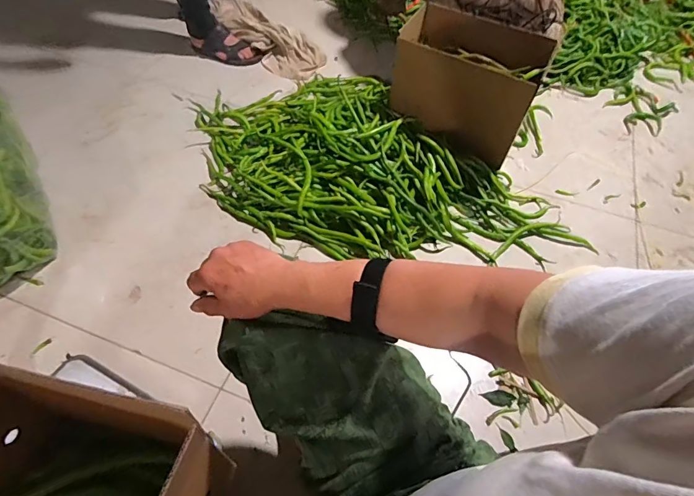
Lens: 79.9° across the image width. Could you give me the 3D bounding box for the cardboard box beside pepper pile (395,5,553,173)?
[{"bbox_3d":[0.303,-0.429,1.077,0.347,0.228,0.211,25,58,14],"label":"cardboard box beside pepper pile"}]

